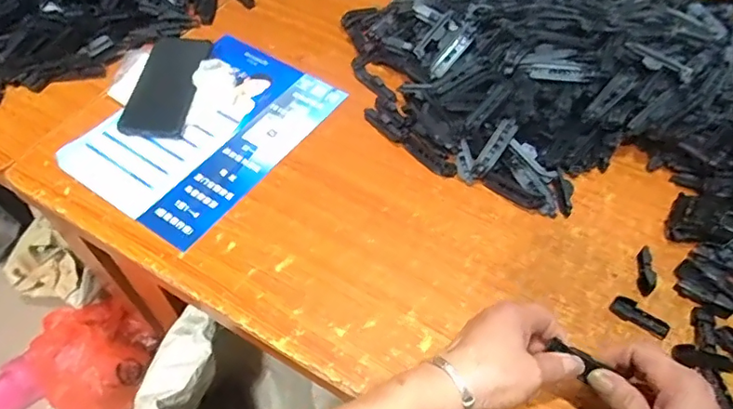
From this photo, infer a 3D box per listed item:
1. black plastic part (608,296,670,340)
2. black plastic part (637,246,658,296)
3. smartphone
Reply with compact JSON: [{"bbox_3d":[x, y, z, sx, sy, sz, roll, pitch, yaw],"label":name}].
[{"bbox_3d":[0.252,0.103,0.492,0.050,0.013,0.022,38,61,25],"label":"black plastic part"},{"bbox_3d":[0.273,0.064,0.519,0.012,0.016,0.047,10,53,7],"label":"black plastic part"},{"bbox_3d":[-0.242,-0.146,0.649,0.077,0.007,0.154,7,60,5],"label":"smartphone"}]

